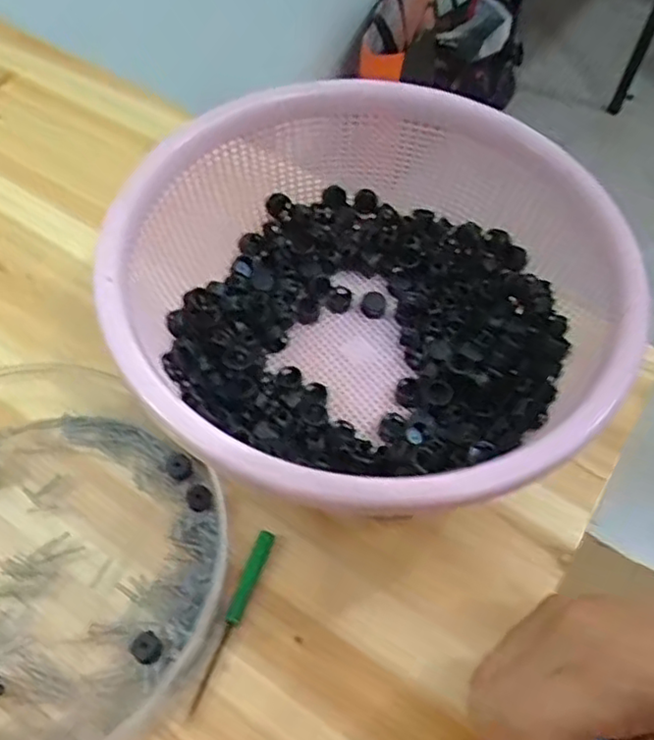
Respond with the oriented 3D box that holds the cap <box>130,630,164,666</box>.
[{"bbox_3d":[-0.087,0.136,0.323,0.015,0.010,0.013,40,67,21],"label":"cap"}]

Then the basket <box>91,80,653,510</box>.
[{"bbox_3d":[0.023,-0.030,0.380,0.264,0.110,0.245,0,59,0],"label":"basket"}]

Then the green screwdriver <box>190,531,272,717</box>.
[{"bbox_3d":[-0.048,0.126,0.340,0.008,0.006,0.092,18,60,11],"label":"green screwdriver"}]

